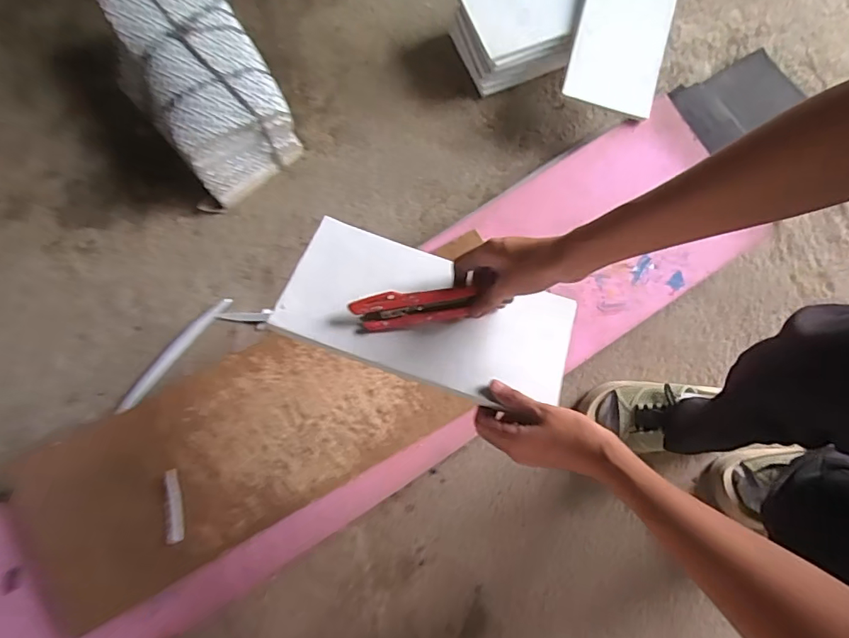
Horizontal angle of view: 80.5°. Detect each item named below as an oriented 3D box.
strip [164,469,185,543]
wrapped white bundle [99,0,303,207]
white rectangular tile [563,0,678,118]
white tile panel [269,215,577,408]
[{"bbox_3d":[-0.318,0.237,0.637,0.022,0.005,0.087,-8,78,-3],"label":"strip"},{"bbox_3d":[-0.342,-0.356,0.771,0.196,0.121,0.305,-36,81,-8],"label":"wrapped white bundle"},{"bbox_3d":[0.315,-0.456,0.785,0.143,0.016,0.264,16,85,-5],"label":"white rectangular tile"},{"bbox_3d":[0.005,-0.003,0.482,0.271,0.013,0.134,19,62,2],"label":"white tile panel"}]

